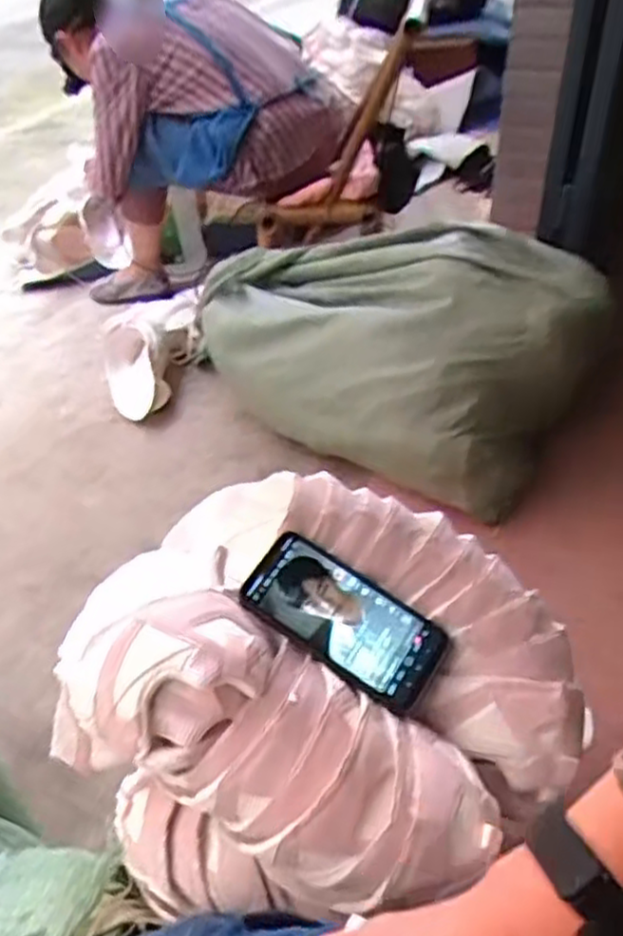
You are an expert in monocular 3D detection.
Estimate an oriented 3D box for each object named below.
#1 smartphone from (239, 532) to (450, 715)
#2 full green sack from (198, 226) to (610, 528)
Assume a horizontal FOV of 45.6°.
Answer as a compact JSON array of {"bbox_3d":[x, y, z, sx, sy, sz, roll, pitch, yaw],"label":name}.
[{"bbox_3d":[0.027,0.122,0.596,0.165,0.015,0.079,32,64,10],"label":"smartphone"},{"bbox_3d":[0.119,-0.240,1.305,0.669,0.297,0.379,26,50,28],"label":"full green sack"}]

